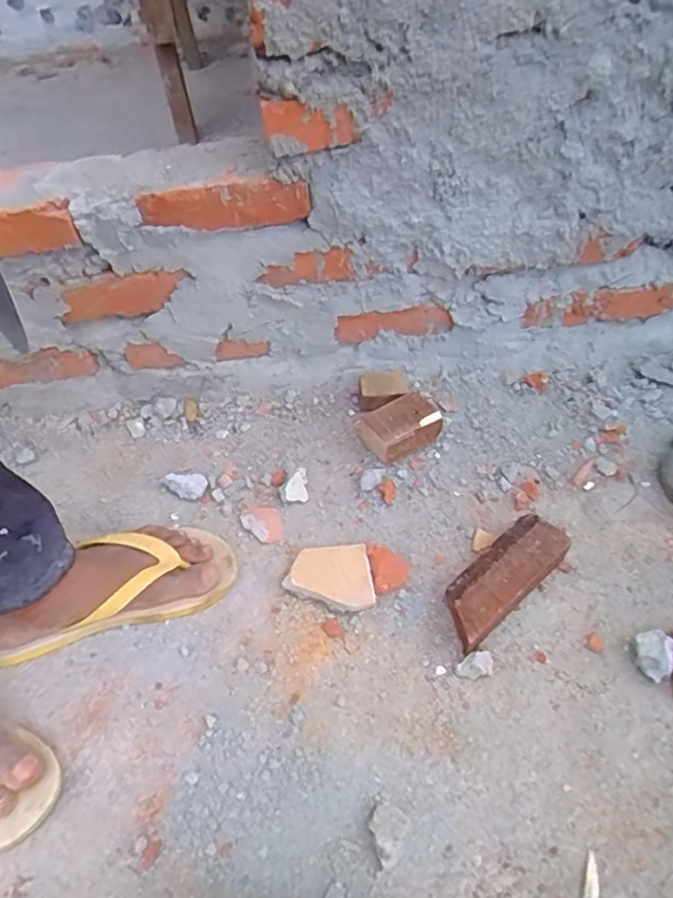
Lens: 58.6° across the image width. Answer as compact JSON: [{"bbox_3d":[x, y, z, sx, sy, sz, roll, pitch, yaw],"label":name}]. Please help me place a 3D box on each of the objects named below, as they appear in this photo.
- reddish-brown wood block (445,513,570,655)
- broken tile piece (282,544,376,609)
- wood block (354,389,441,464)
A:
[{"bbox_3d":[0.159,0.124,0.573,0.147,0.041,0.059,-36,55,-24],"label":"reddish-brown wood block"},{"bbox_3d":[-0.007,0.127,0.601,0.086,0.019,0.072,2,50,2],"label":"broken tile piece"},{"bbox_3d":[0.078,-0.025,0.714,0.090,0.042,0.065,-24,51,-15],"label":"wood block"}]

